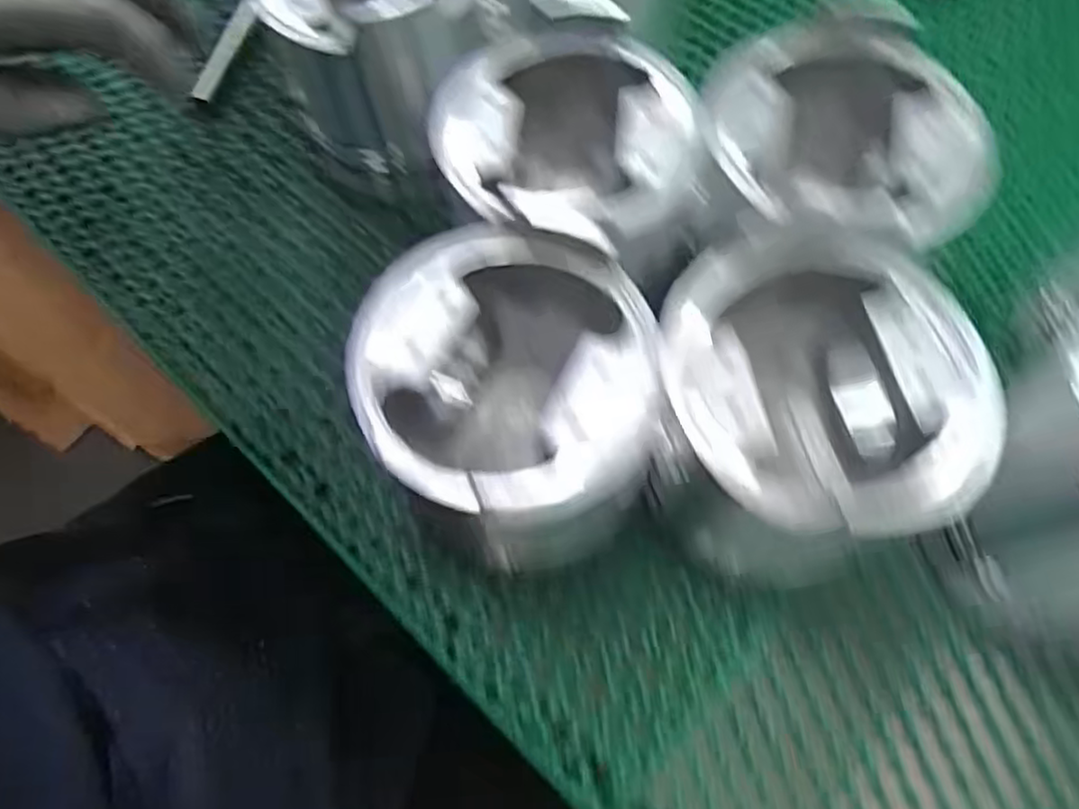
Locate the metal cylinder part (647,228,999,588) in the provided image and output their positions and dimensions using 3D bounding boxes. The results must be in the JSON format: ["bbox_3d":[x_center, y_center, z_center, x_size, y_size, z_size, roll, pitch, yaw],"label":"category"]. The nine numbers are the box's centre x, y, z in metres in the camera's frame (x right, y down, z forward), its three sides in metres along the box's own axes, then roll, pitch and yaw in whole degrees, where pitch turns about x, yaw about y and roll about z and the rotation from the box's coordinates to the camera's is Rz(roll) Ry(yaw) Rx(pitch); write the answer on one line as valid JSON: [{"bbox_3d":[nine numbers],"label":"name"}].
[{"bbox_3d":[0.093,0.007,0.263,0.100,0.108,0.097,-18,66,-7],"label":"metal cylinder part"}]

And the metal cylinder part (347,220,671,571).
[{"bbox_3d":[-0.011,0.005,0.266,0.093,0.109,0.100,-1,66,1],"label":"metal cylinder part"}]

